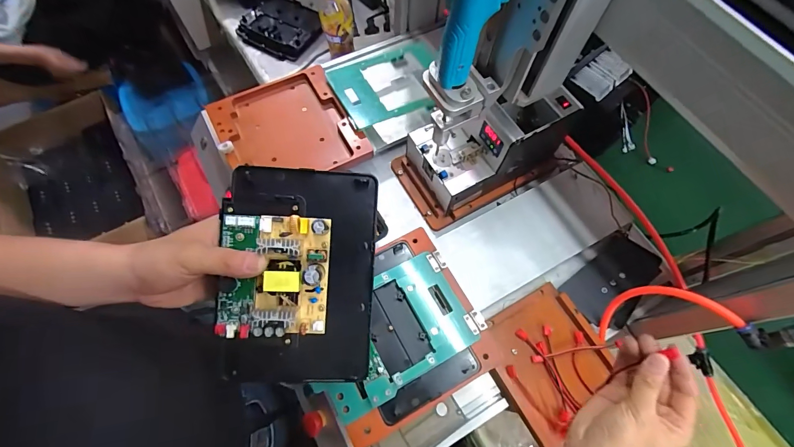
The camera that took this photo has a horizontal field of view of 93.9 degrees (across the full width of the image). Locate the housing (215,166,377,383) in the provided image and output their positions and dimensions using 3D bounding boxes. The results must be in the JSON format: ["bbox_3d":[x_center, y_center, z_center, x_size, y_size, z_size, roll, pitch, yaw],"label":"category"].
[{"bbox_3d":[-0.085,0.044,0.319,0.130,0.043,0.185,3,87,-10],"label":"housing"}]

